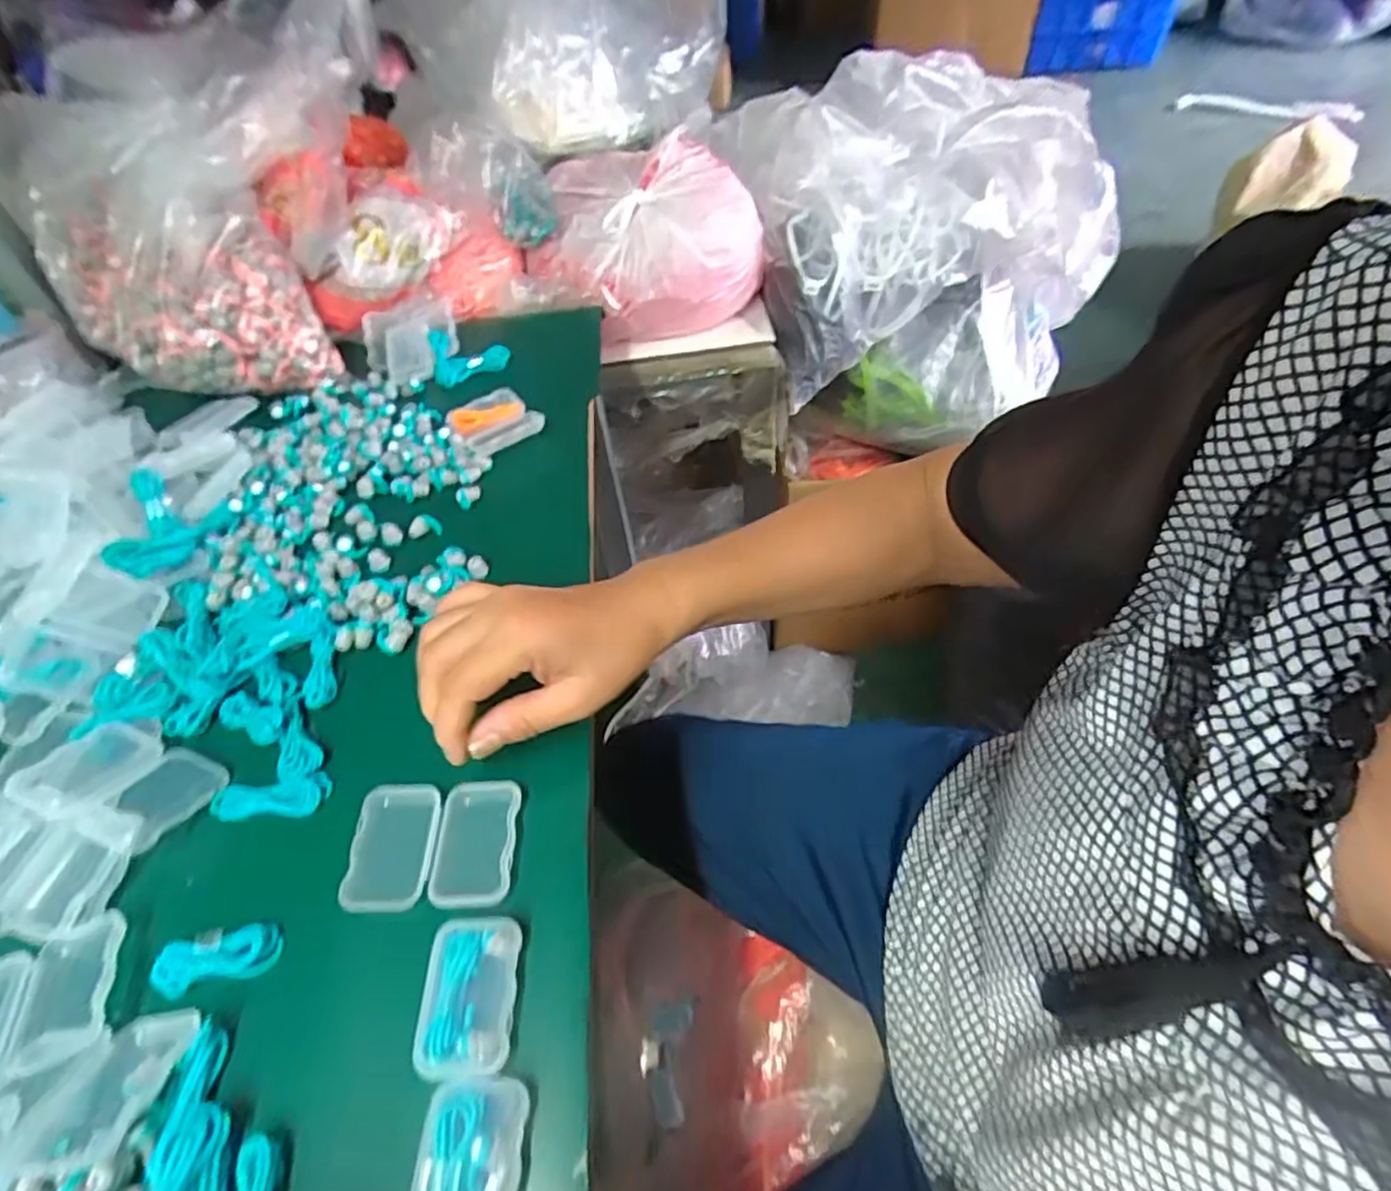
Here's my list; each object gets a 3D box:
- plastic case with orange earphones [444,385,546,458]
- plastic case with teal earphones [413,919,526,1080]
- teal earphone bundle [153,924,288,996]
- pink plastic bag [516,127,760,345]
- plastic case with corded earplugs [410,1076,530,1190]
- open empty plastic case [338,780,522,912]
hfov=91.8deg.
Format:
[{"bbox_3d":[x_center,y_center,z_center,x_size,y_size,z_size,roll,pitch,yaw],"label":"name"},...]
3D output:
[{"bbox_3d":[-0.153,-0.134,0.509,0.059,0.015,0.072,-29,55,-18],"label":"plastic case with orange earphones"},{"bbox_3d":[-0.092,0.164,0.277,0.036,0.015,0.055,-3,51,2],"label":"plastic case with teal earphones"},{"bbox_3d":[-0.208,0.157,0.294,0.048,0.008,0.023,-15,52,-7],"label":"teal earphone bundle"},{"bbox_3d":[-0.055,-0.377,0.713,0.237,0.123,0.193,-10,51,-3],"label":"pink plastic bag"},{"bbox_3d":[-0.081,0.207,0.241,0.037,0.012,0.055,-2,51,3],"label":"plastic case with corded earplugs"},{"bbox_3d":[-0.122,0.118,0.318,0.074,0.014,0.057,-4,51,2],"label":"open empty plastic case"}]

